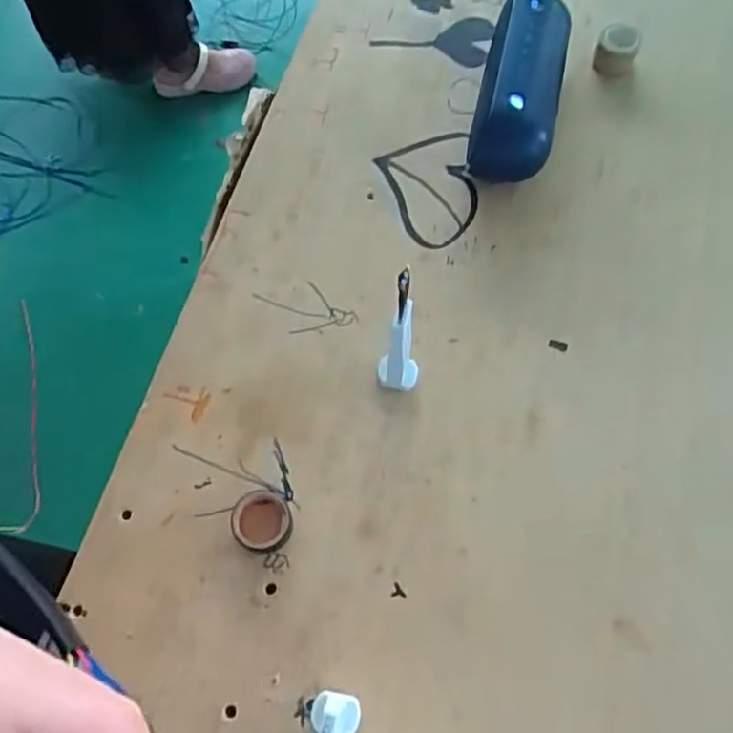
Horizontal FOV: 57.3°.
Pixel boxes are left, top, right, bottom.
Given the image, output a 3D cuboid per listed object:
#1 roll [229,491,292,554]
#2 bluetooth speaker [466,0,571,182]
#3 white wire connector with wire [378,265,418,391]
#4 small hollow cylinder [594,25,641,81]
[{"bbox_3d":[-0.070,0.102,0.445,0.040,0.017,0.040,0,69,1],"label":"roll"},{"bbox_3d":[0.128,-0.232,0.546,0.063,0.068,0.153,14,69,6],"label":"bluetooth speaker"},{"bbox_3d":[0.021,-0.018,0.427,0.027,0.141,0.021,9,69,4],"label":"white wire connector with wire"},{"bbox_3d":[0.222,-0.280,0.597,0.035,0.037,0.034,0,69,1],"label":"small hollow cylinder"}]

